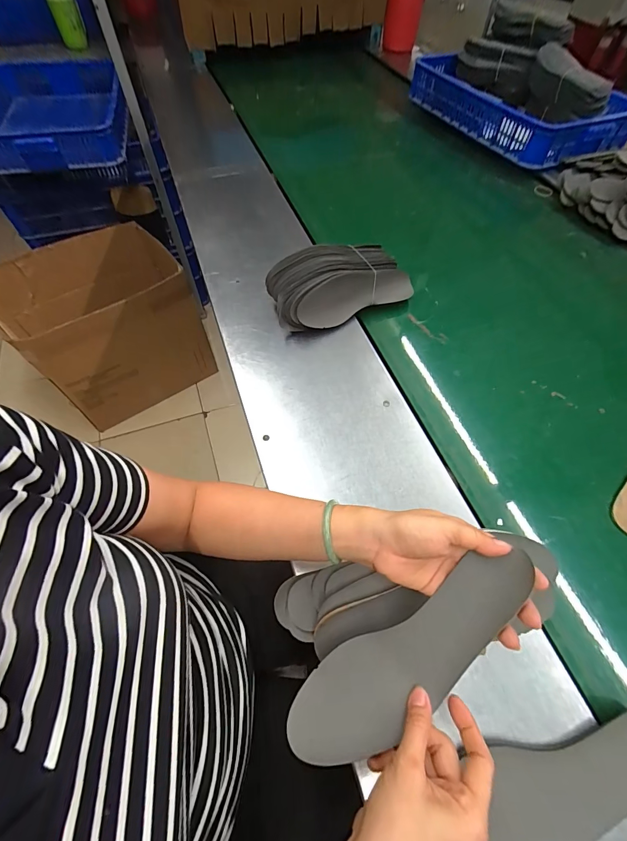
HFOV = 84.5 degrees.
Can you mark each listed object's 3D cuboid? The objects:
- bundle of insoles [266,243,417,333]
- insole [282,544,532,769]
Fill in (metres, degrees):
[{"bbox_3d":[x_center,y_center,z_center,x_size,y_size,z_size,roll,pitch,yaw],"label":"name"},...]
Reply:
[{"bbox_3d":[0.047,-0.255,0.638,0.272,0.084,0.127,-27,63,-16],"label":"bundle of insoles"},{"bbox_3d":[0.089,0.205,0.302,0.243,0.030,0.071,-37,63,-1],"label":"insole"}]

